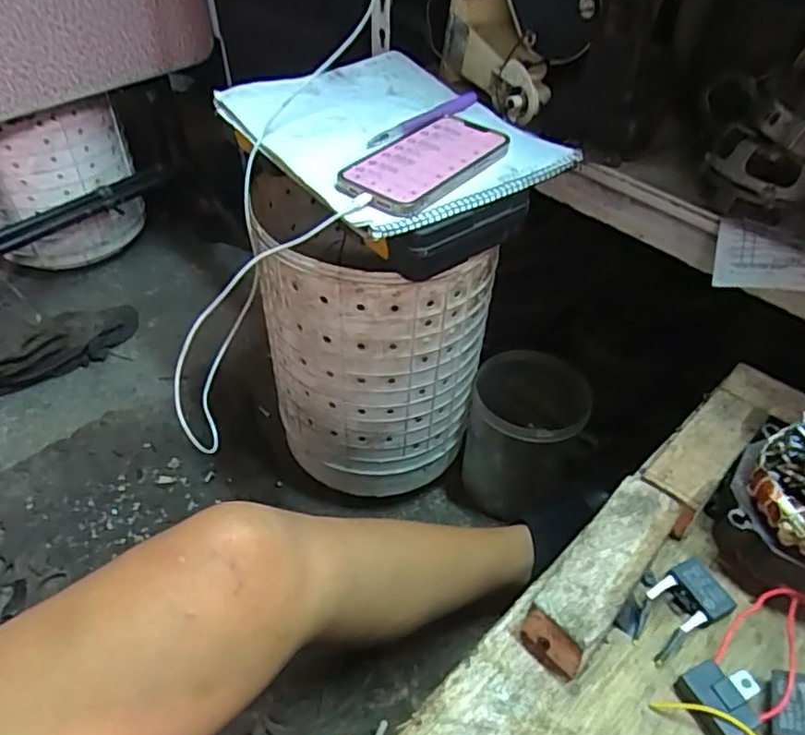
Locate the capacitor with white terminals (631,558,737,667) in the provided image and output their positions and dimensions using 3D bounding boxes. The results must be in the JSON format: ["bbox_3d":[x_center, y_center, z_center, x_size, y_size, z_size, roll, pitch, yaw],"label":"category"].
[{"bbox_3d":[0.166,0.145,0.378,0.064,0.015,0.036,-19,46,-21],"label":"capacitor with white terminals"}]

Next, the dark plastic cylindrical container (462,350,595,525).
[{"bbox_3d":[0.158,0.094,0.794,0.148,0.181,0.129,14,44,14],"label":"dark plastic cylindrical container"}]

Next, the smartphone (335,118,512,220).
[{"bbox_3d":[0.022,-0.182,0.551,0.085,0.018,0.162,29,49,27],"label":"smartphone"}]

